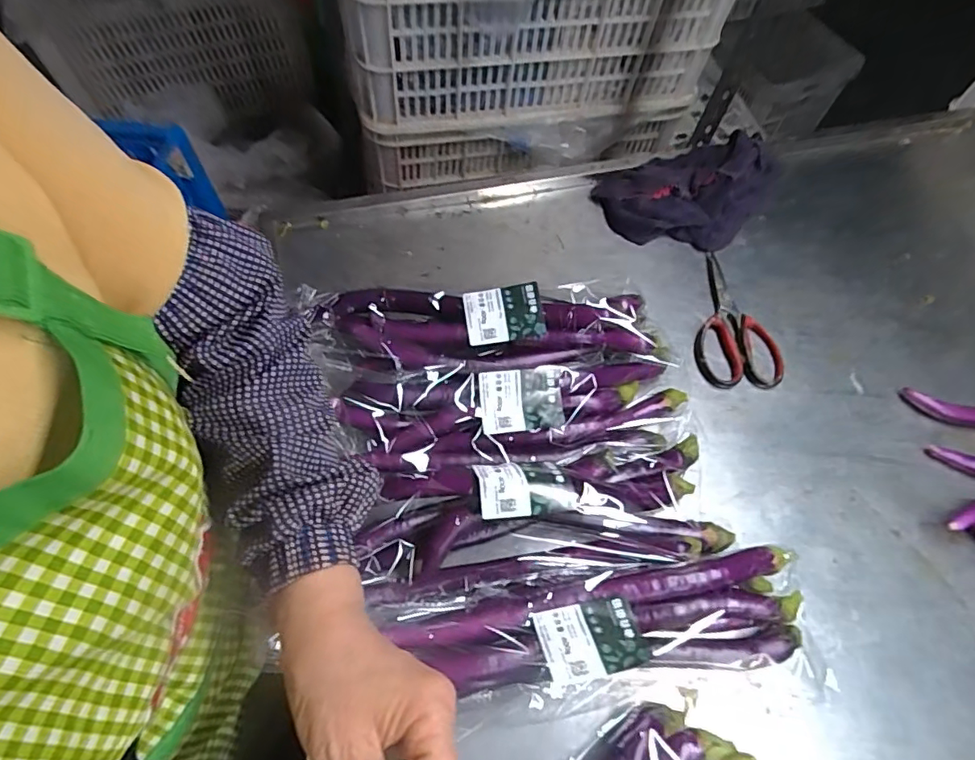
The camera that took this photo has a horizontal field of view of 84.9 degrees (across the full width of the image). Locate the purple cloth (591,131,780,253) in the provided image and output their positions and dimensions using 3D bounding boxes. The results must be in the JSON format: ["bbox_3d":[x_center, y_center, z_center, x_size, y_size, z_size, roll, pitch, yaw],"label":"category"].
[{"bbox_3d":[0.286,-0.252,0.711,0.264,0.058,0.151,-18,65,-12],"label":"purple cloth"}]

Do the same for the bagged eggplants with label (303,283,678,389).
[{"bbox_3d":[-0.002,-0.050,0.572,0.383,0.070,0.107,2,63,-2],"label":"bagged eggplants with label"}]

